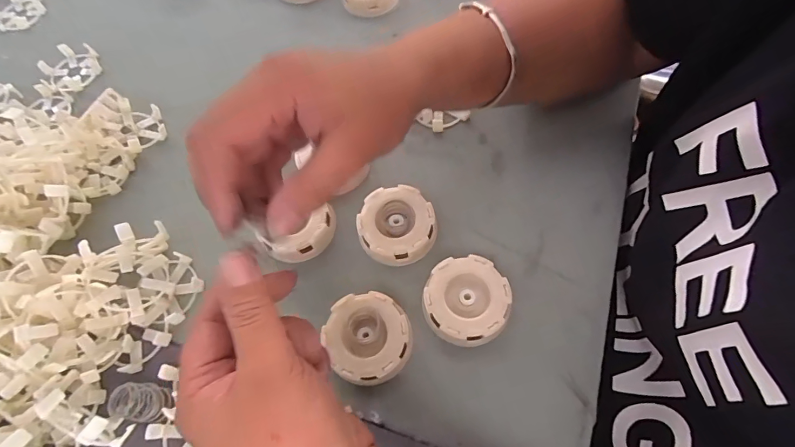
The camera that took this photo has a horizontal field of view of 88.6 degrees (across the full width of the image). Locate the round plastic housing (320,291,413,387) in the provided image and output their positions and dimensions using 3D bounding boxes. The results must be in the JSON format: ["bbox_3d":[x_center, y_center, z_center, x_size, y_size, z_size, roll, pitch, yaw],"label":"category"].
[{"bbox_3d":[-0.020,0.082,0.292,0.057,0.020,0.061,-1,65,2],"label":"round plastic housing"}]

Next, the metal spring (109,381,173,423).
[{"bbox_3d":[-0.171,0.120,0.275,0.031,0.024,0.023,6,66,6],"label":"metal spring"}]

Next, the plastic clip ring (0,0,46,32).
[{"bbox_3d":[-0.452,-0.254,0.481,0.054,0.014,0.052,-28,67,-9],"label":"plastic clip ring"}]

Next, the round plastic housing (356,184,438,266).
[{"bbox_3d":[-0.001,0.002,0.326,0.059,0.022,0.059,-1,65,2],"label":"round plastic housing"}]

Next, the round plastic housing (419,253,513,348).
[{"bbox_3d":[0.049,0.058,0.298,0.060,0.023,0.061,-1,65,2],"label":"round plastic housing"}]

